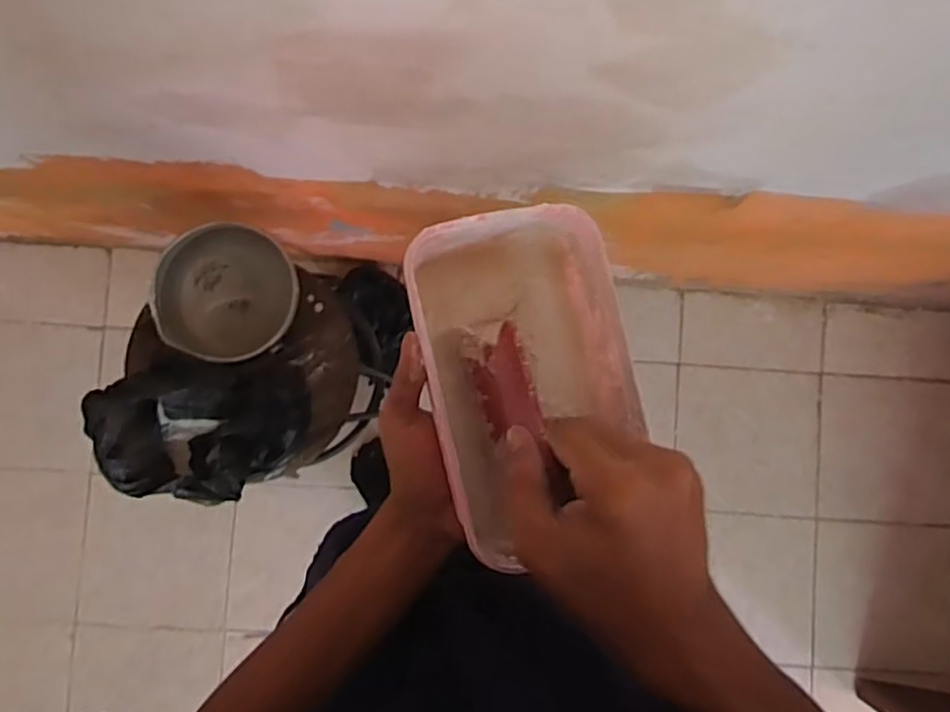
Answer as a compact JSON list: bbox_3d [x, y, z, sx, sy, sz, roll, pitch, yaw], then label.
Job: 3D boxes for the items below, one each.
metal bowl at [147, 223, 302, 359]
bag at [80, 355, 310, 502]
[{"bbox_3d":[-0.339,-0.087,0.917,0.188,0.070,0.182,0,86,-2],"label":"metal bowl"},{"bbox_3d":[-0.352,0.093,0.891,0.232,0.136,0.180,1,86,-1],"label":"bag"}]

